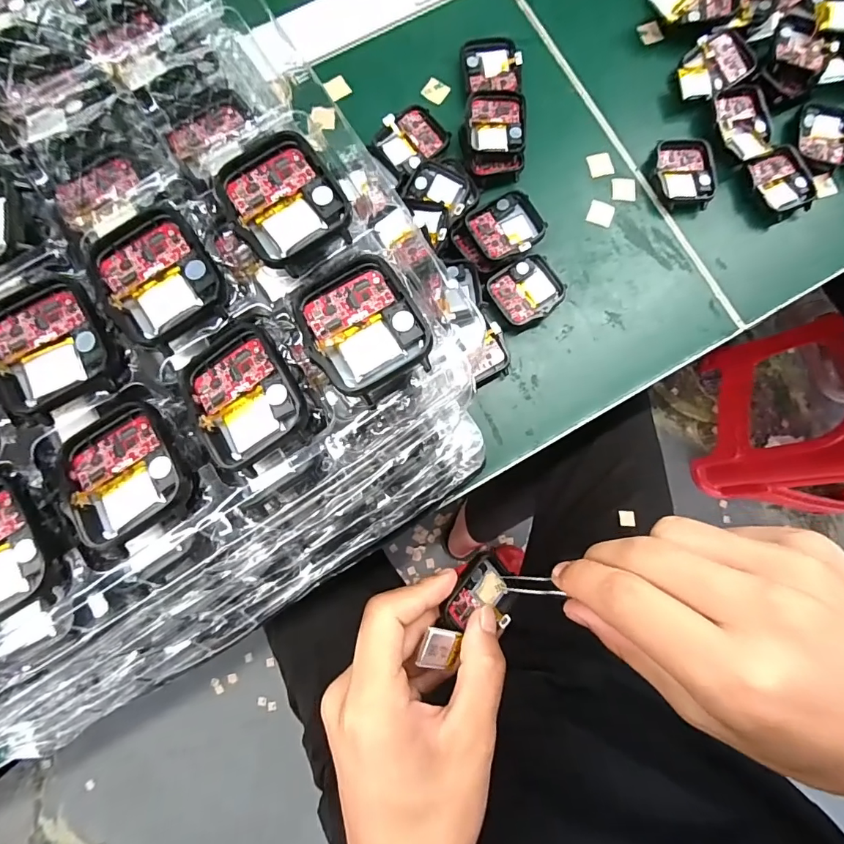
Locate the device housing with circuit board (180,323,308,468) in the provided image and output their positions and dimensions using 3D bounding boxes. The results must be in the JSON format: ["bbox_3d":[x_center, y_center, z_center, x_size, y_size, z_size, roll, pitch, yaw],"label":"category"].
[{"bbox_3d":[-0.061,-0.010,0.155,0.037,0.005,0.045,-29,82,11],"label":"device housing with circuit board"}]

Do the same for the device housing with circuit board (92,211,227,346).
[{"bbox_3d":[-0.091,-0.051,0.157,0.038,0.006,0.044,-25,84,-5],"label":"device housing with circuit board"}]

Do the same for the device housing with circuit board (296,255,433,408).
[{"bbox_3d":[-0.020,-0.033,0.154,0.038,0.007,0.046,-32,84,-5],"label":"device housing with circuit board"}]

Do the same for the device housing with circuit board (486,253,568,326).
[{"bbox_3d":[0.065,-0.082,0.282,0.041,0.009,0.038,-32,84,-5],"label":"device housing with circuit board"}]

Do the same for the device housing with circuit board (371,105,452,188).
[{"bbox_3d":[-0.010,-0.179,0.293,0.050,0.012,0.036,-43,85,-6],"label":"device housing with circuit board"}]

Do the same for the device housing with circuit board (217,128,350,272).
[{"bbox_3d":[-0.049,-0.079,0.160,0.037,0.007,0.049,-32,84,-5],"label":"device housing with circuit board"}]

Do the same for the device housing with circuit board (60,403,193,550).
[{"bbox_3d":[-0.101,0.017,0.152,0.037,0.010,0.043,-31,84,-5],"label":"device housing with circuit board"}]

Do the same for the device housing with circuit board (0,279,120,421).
[{"bbox_3d":[-0.128,-0.026,0.156,0.039,0.005,0.044,-27,84,-5],"label":"device housing with circuit board"}]

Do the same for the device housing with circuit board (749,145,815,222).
[{"bbox_3d":[0.234,-0.156,0.296,0.036,0.011,0.042,-27,84,-5],"label":"device housing with circuit board"}]

